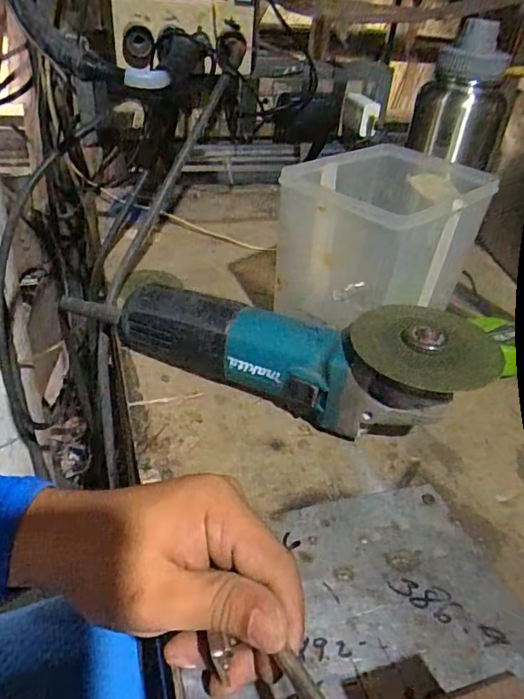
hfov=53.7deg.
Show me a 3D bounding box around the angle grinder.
[{"bbox_3d":[-0.020,-0.006,0.409,0.363,0.104,0.080,15,36,14],"label":"angle grinder"}]

